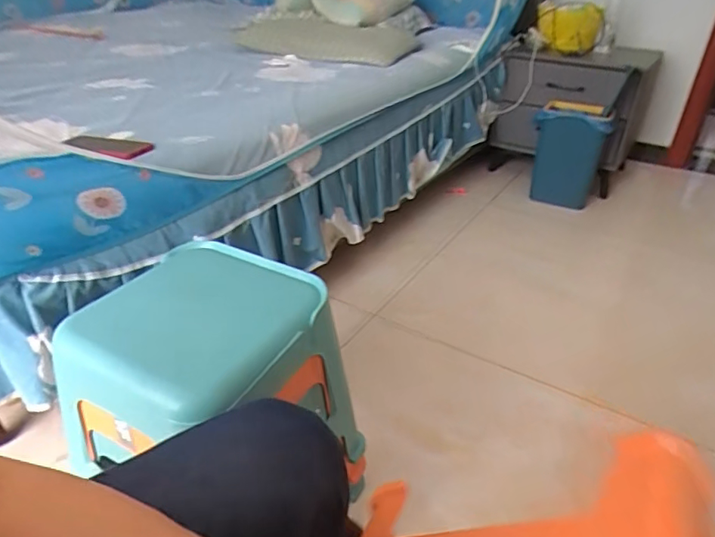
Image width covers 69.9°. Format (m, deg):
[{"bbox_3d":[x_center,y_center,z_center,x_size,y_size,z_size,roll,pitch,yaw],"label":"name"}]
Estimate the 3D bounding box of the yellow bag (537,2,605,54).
[{"bbox_3d":[0.688,-0.788,1.689,0.206,0.140,0.168,13,34,18],"label":"yellow bag"}]

